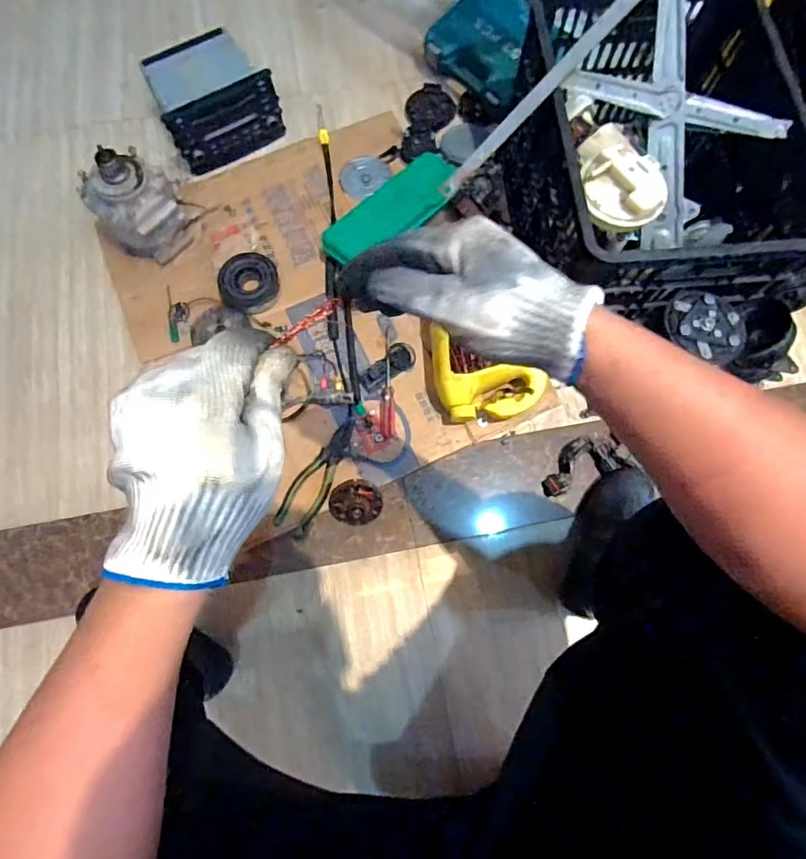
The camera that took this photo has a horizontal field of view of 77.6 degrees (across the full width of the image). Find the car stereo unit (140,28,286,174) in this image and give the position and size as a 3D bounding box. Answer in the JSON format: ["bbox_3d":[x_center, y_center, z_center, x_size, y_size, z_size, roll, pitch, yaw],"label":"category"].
[{"bbox_3d":[-0.364,-0.635,0.970,0.209,0.126,0.182,-28,75,-7],"label":"car stereo unit"}]

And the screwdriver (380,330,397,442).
[{"bbox_3d":[-0.027,-0.076,0.849,0.025,0.028,0.187,-2,74,1],"label":"screwdriver"}]

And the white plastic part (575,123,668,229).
[{"bbox_3d":[0.298,-0.341,0.683,0.109,0.040,0.135,-7,75,-2],"label":"white plastic part"}]

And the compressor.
[{"bbox_3d":[-0.471,-0.395,0.879,0.152,0.175,0.147,-33,76,-8],"label":"compressor"}]

